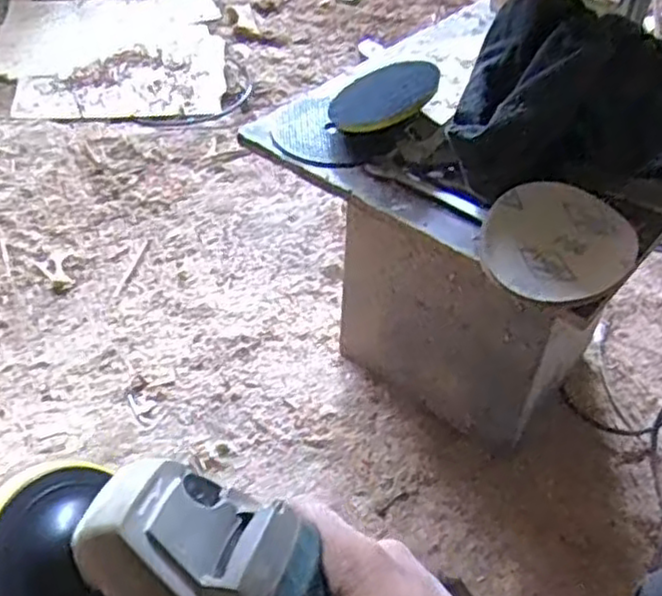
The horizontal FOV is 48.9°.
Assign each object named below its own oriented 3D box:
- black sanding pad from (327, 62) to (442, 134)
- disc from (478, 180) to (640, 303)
[{"bbox_3d":[0.043,-0.163,0.591,0.090,0.009,0.057,-10,60,17],"label":"black sanding pad"},{"bbox_3d":[0.150,-0.039,0.484,0.095,0.010,0.094,-5,56,8],"label":"disc"}]

